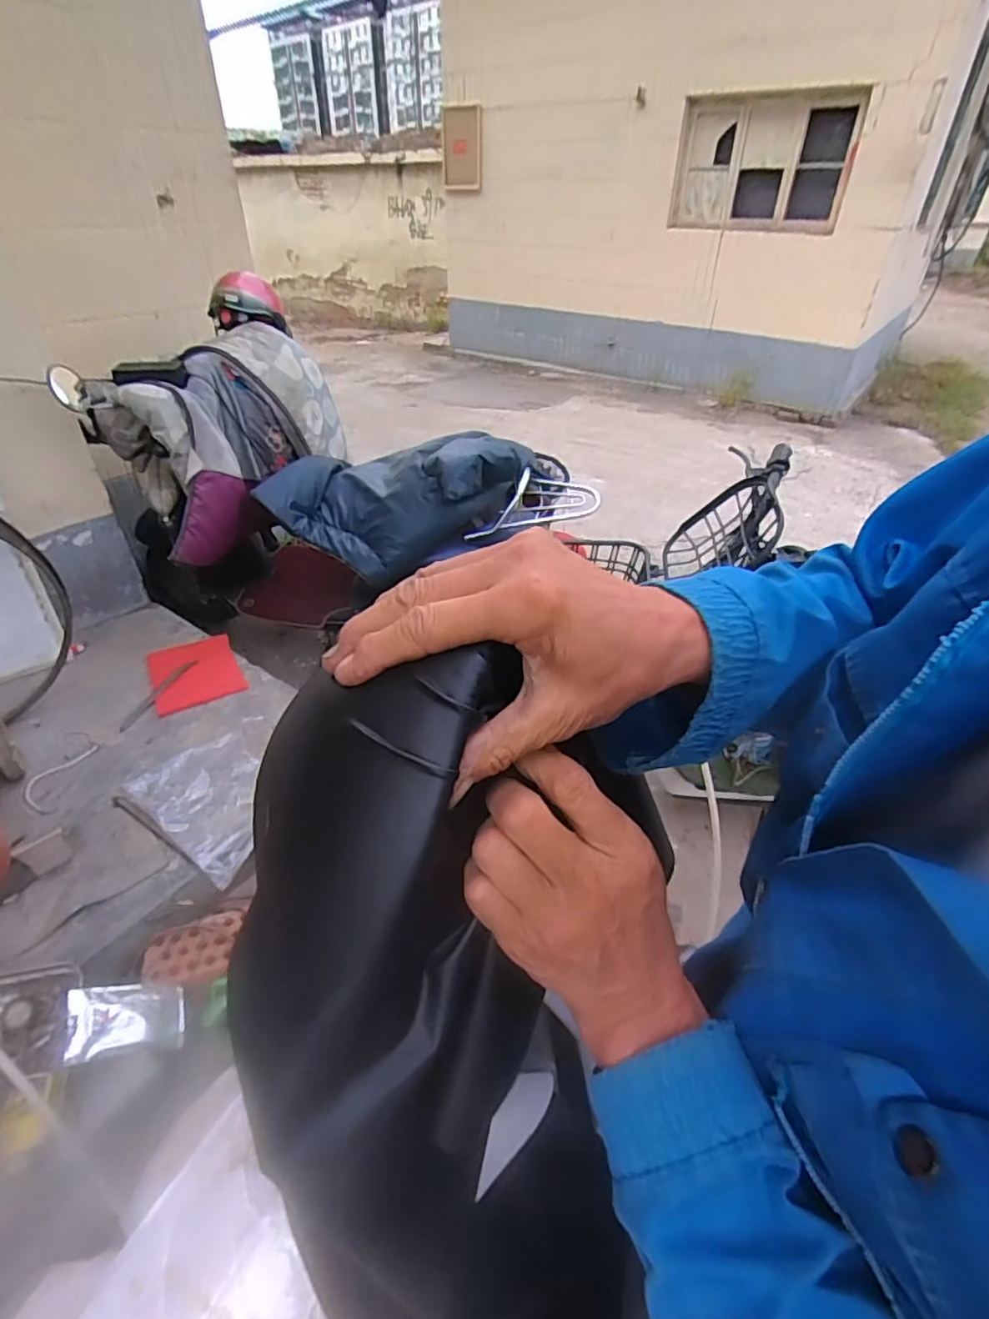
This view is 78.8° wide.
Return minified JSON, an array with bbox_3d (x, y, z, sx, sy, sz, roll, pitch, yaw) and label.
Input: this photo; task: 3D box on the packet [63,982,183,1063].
[{"bbox_3d":[-0.593,0.577,0.971,0.168,0.016,0.101,21,37,-39],"label":"packet"}]

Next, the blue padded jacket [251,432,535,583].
[{"bbox_3d":[-0.280,-0.453,1.781,0.727,0.293,0.395,0,35,19],"label":"blue padded jacket"}]

